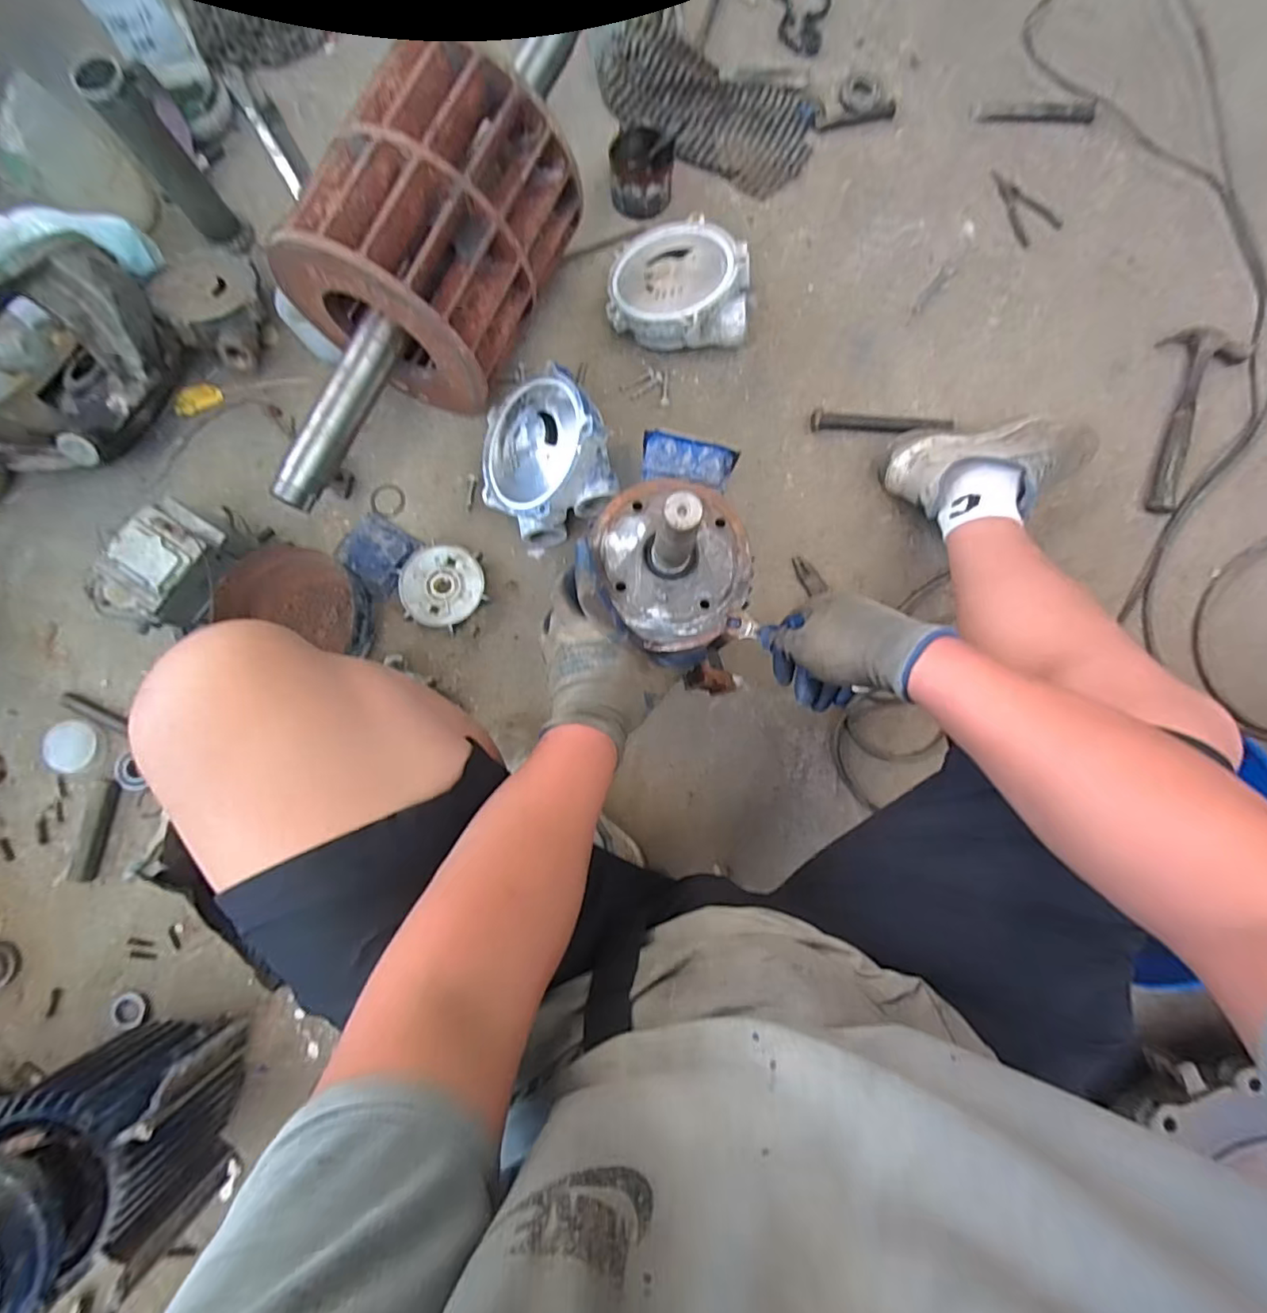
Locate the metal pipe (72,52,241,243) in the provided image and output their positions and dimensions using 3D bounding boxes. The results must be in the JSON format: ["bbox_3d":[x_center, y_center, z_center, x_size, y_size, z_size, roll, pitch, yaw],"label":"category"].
[{"bbox_3d":[-0.629,-0.668,0.790,0.053,0.221,0.051,-15,84,-2],"label":"metal pipe"}]

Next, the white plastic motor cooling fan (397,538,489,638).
[{"bbox_3d":[-0.273,-0.100,0.842,0.114,0.033,0.118,-11,83,2],"label":"white plastic motor cooling fan"}]

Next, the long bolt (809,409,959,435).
[{"bbox_3d":[0.379,-0.358,0.892,0.215,0.026,0.029,3,83,0],"label":"long bolt"}]

